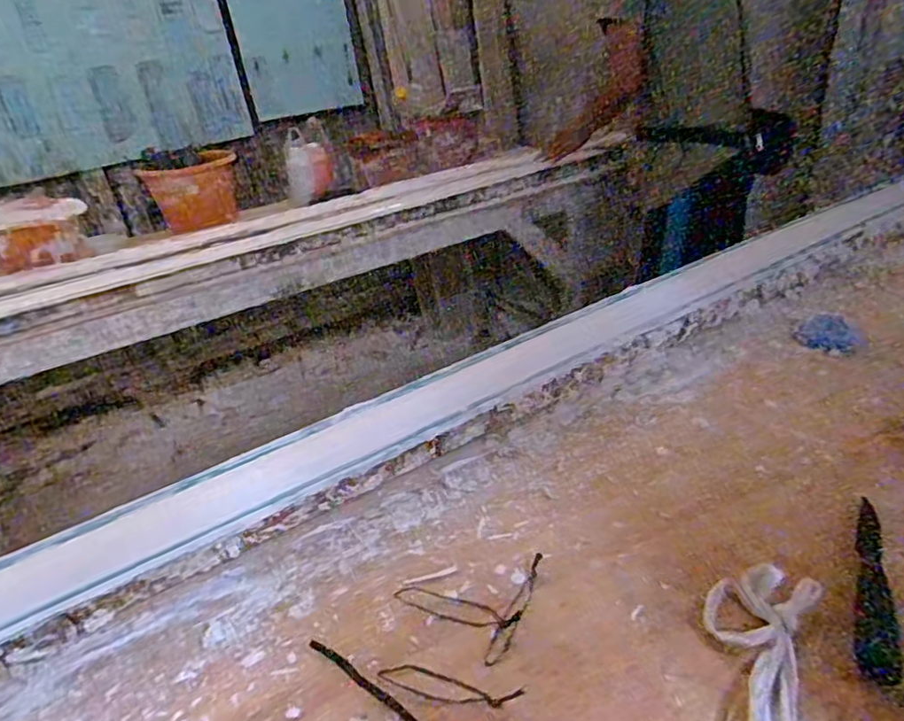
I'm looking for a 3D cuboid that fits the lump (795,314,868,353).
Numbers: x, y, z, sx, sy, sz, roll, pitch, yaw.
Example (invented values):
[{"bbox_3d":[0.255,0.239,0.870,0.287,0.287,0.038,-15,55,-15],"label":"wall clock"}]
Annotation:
[{"bbox_3d":[0.525,-0.036,0.819,0.054,0.028,0.085,-8,30,0],"label":"lump"}]

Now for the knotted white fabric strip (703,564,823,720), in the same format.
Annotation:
[{"bbox_3d":[0.223,0.218,0.437,0.076,0.029,0.174,13,36,31],"label":"knotted white fabric strip"}]

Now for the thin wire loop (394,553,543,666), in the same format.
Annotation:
[{"bbox_3d":[0.027,0.204,0.534,0.111,0.007,0.113,18,39,37],"label":"thin wire loop"}]

